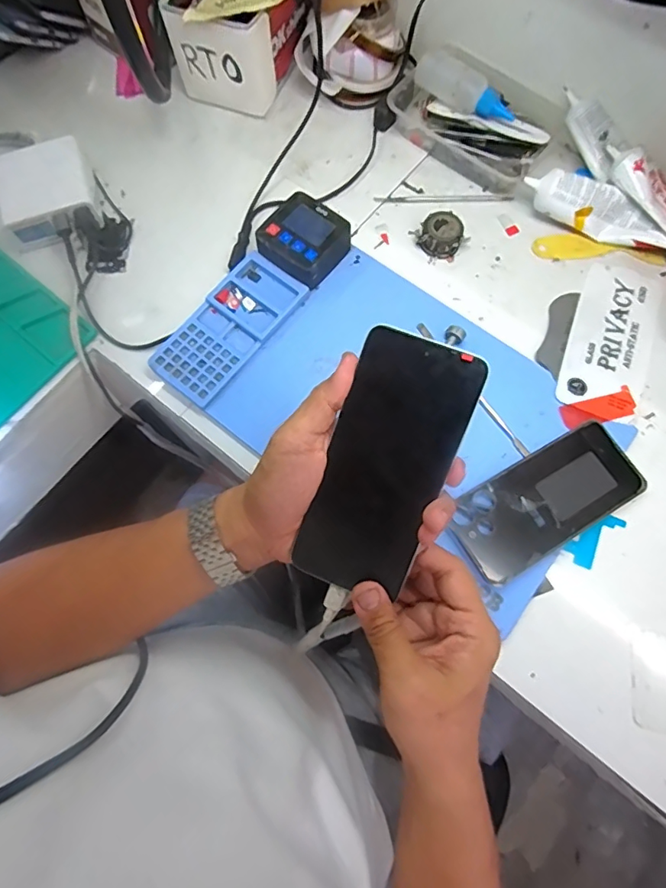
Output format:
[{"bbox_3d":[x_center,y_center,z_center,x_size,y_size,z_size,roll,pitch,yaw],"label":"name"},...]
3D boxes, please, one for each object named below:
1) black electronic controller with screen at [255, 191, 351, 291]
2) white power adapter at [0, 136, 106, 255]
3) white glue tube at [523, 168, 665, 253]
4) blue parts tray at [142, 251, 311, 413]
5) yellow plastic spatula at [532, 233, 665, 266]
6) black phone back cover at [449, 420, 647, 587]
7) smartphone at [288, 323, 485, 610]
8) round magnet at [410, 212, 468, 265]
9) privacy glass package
[{"bbox_3d":[-0.028,-0.191,0.472,0.071,0.035,0.071,41,78,12],"label":"black electronic controller with screen"},{"bbox_3d":[-0.283,-0.251,0.498,0.087,0.040,0.092,-17,73,-4],"label":"white power adapter"},{"bbox_3d":[0.256,-0.224,0.479,0.141,0.036,0.035,21,74,-5],"label":"white glue tube"},{"bbox_3d":[-0.096,-0.107,0.457,0.068,0.014,0.148,38,77,11],"label":"blue parts tray"},{"bbox_3d":[0.263,-0.194,0.492,0.122,0.004,0.030,4,73,2],"label":"yellow plastic spatula"},{"bbox_3d":[0.176,0.044,0.403,0.161,0.009,0.072,-29,74,-12],"label":"black phone back cover"},{"bbox_3d":[0.032,0.017,0.310,0.073,0.004,0.166,23,103,8],"label":"smartphone"},{"bbox_3d":[0.105,-0.204,0.486,0.041,0.023,0.042,0,73,1],"label":"round magnet"},{"bbox_3d":[0.257,-0.096,0.456,0.073,0.006,0.159,21,74,7],"label":"privacy glass package"}]

